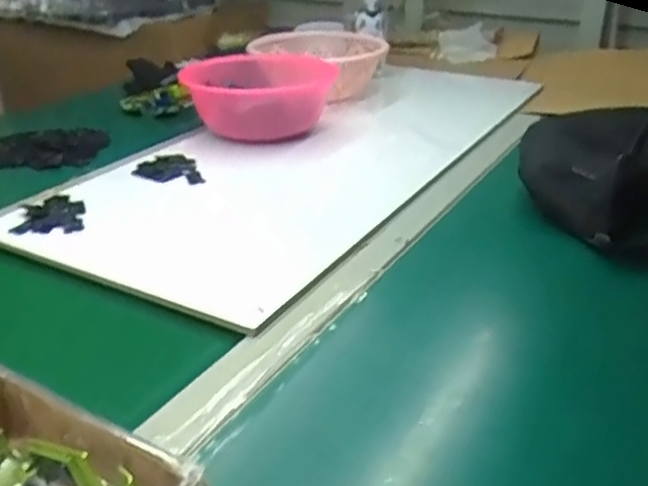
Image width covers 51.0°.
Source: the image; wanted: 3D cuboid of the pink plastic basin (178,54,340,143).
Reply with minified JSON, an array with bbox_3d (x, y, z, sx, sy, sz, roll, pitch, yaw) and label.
[{"bbox_3d":[-0.081,-0.186,0.878,0.187,0.092,0.202,0,27,0],"label":"pink plastic basin"}]

